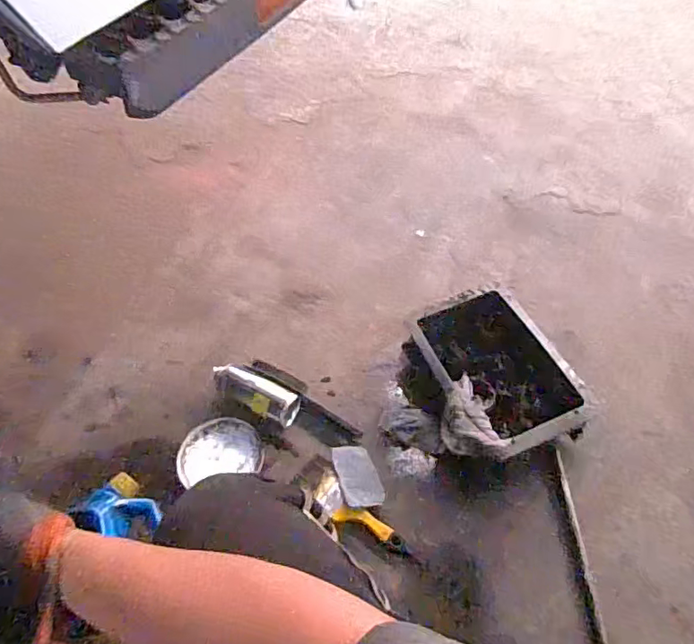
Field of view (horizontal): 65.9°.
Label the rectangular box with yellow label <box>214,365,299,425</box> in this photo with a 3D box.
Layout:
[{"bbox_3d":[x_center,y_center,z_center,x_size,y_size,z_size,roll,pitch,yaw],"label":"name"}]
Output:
[{"bbox_3d":[-0.182,0.137,1.034,0.183,0.063,0.064,20,57,16],"label":"rectangular box with yellow label"}]

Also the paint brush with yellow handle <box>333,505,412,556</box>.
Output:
[{"bbox_3d":[0.044,0.345,0.896,0.138,0.010,0.035,28,58,6],"label":"paint brush with yellow handle"}]

